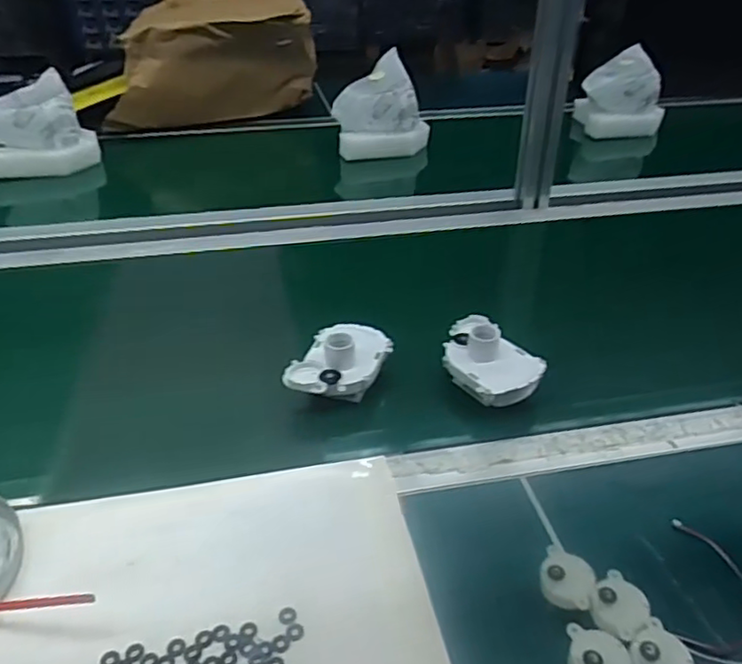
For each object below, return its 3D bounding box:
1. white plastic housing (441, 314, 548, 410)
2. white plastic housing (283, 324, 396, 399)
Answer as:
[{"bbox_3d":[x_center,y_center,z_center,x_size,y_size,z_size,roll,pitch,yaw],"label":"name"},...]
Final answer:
[{"bbox_3d":[0.107,0.020,0.577,0.072,0.039,0.102,-15,37,-21],"label":"white plastic housing"},{"bbox_3d":[-0.028,0.033,0.581,0.069,0.063,0.099,15,37,19],"label":"white plastic housing"}]

